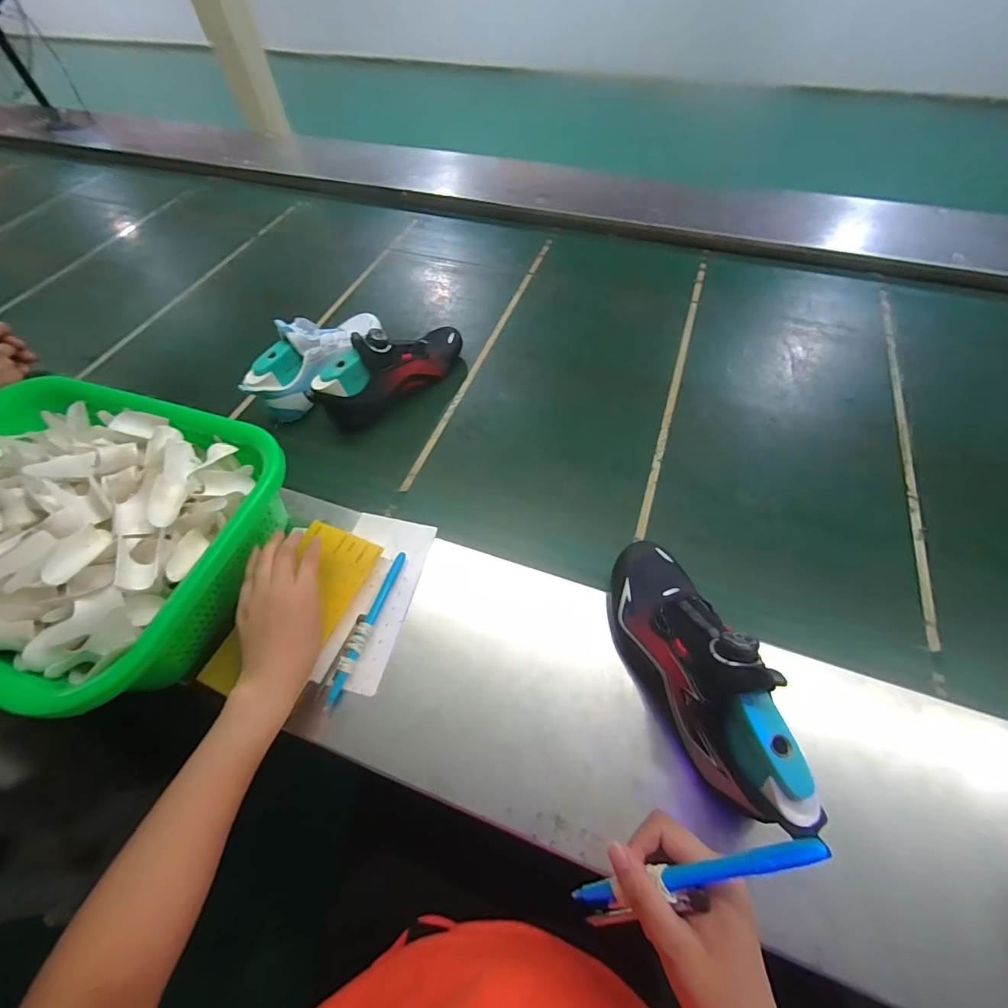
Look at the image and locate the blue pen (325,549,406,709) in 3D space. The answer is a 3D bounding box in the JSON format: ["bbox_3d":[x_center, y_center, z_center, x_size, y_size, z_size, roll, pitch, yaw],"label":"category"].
[{"bbox_3d":[-0.144,0.126,0.470,0.015,0.017,0.167,15,58,13],"label":"blue pen"}]

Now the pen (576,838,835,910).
[{"bbox_3d":[0.107,0.220,0.263,0.009,0.166,0.012,17,42,-44],"label":"pen"}]

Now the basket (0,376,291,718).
[{"bbox_3d":[-0.444,0.026,0.463,0.390,0.111,0.280,15,58,11],"label":"basket"}]

